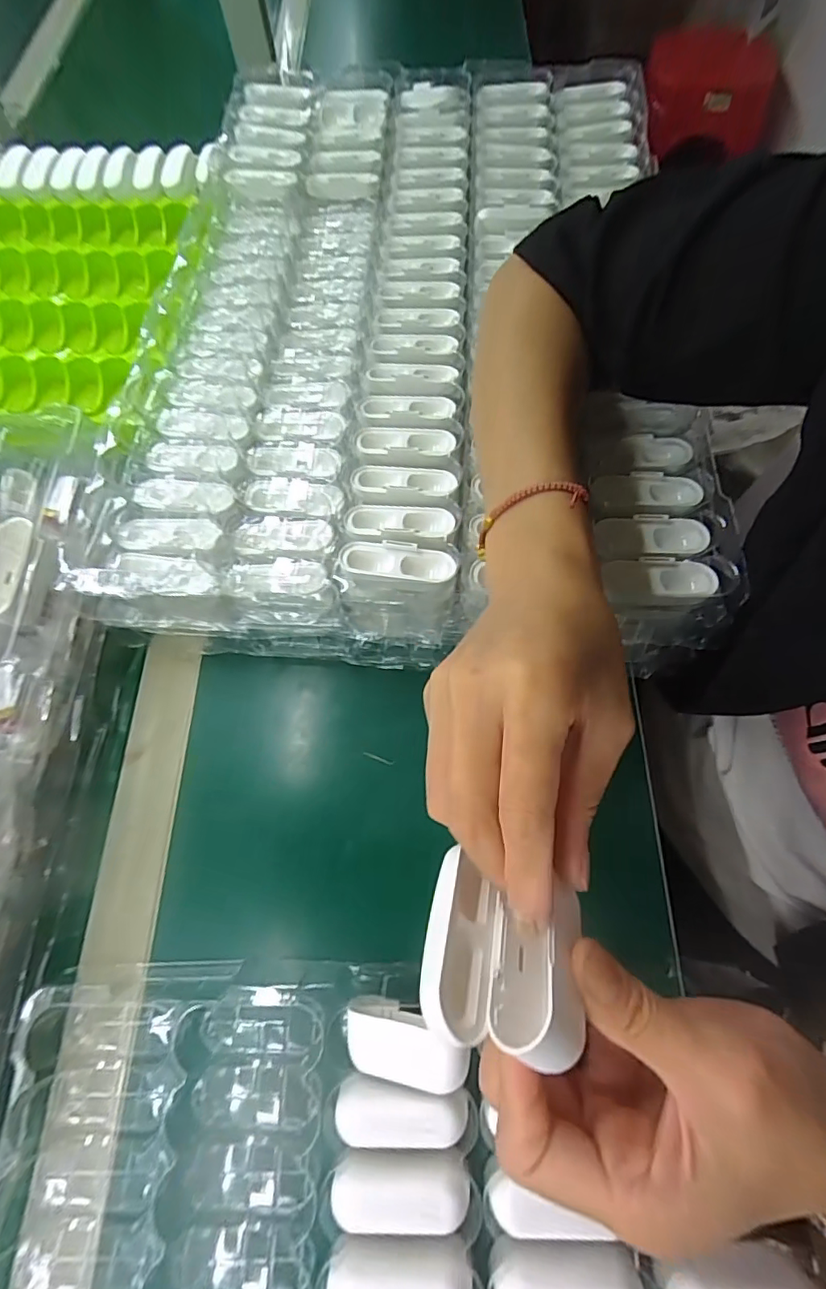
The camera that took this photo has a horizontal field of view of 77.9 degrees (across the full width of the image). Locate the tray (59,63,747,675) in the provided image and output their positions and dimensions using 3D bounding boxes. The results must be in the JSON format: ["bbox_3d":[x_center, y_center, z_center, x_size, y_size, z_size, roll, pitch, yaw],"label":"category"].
[{"bbox_3d":[-0.004,-0.273,0.403,0.390,0.042,0.602,2,69,3],"label":"tray"}]

